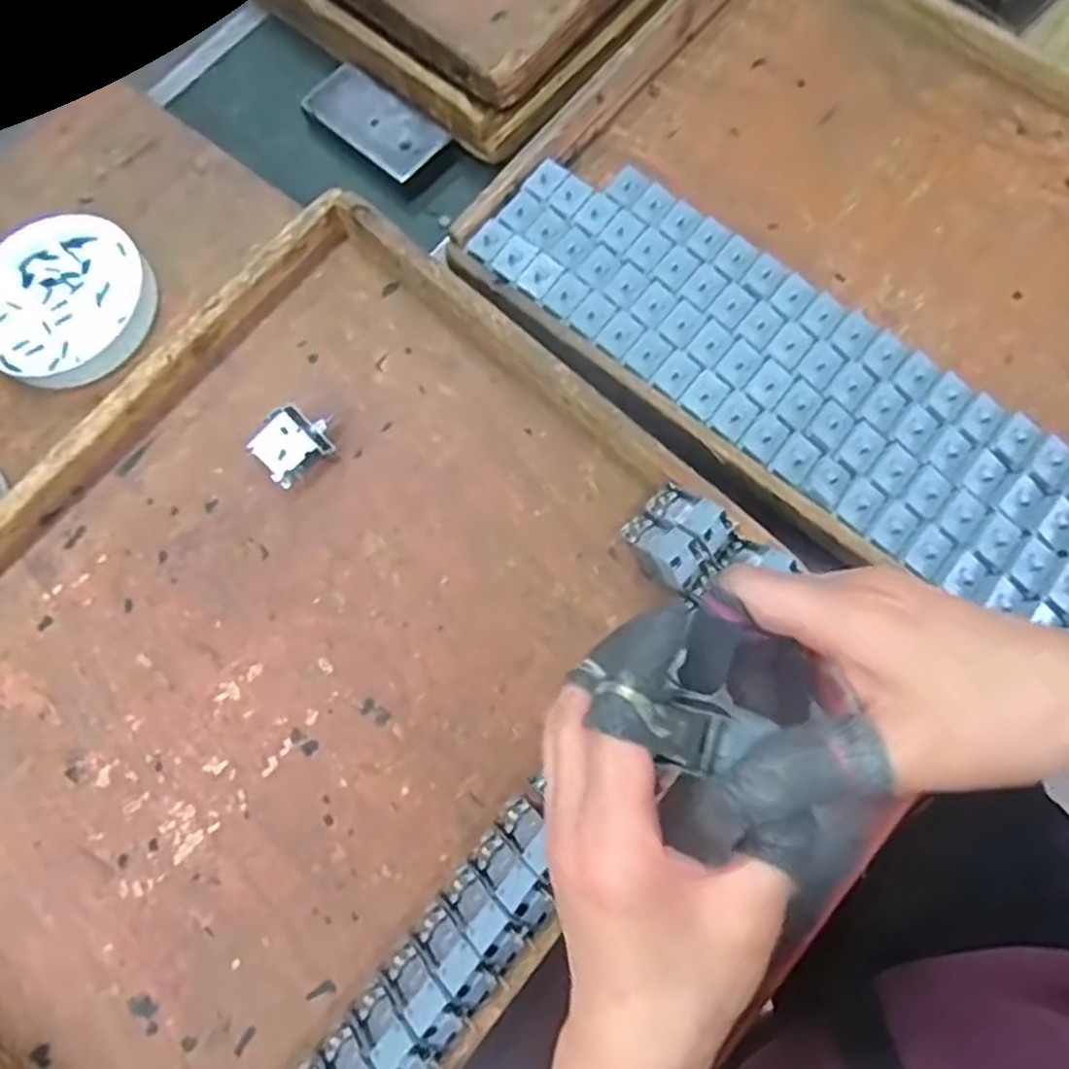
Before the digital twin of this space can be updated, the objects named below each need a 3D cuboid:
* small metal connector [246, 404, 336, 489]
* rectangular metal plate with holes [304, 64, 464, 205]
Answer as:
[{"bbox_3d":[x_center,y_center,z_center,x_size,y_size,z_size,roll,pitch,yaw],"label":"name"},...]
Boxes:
[{"bbox_3d":[-0.150,-0.057,0.475,0.047,0.025,0.038,-36,87,-13],"label":"small metal connector"},{"bbox_3d":[-0.121,-0.320,0.602,0.122,0.020,0.058,40,80,13],"label":"rectangular metal plate with holes"}]

